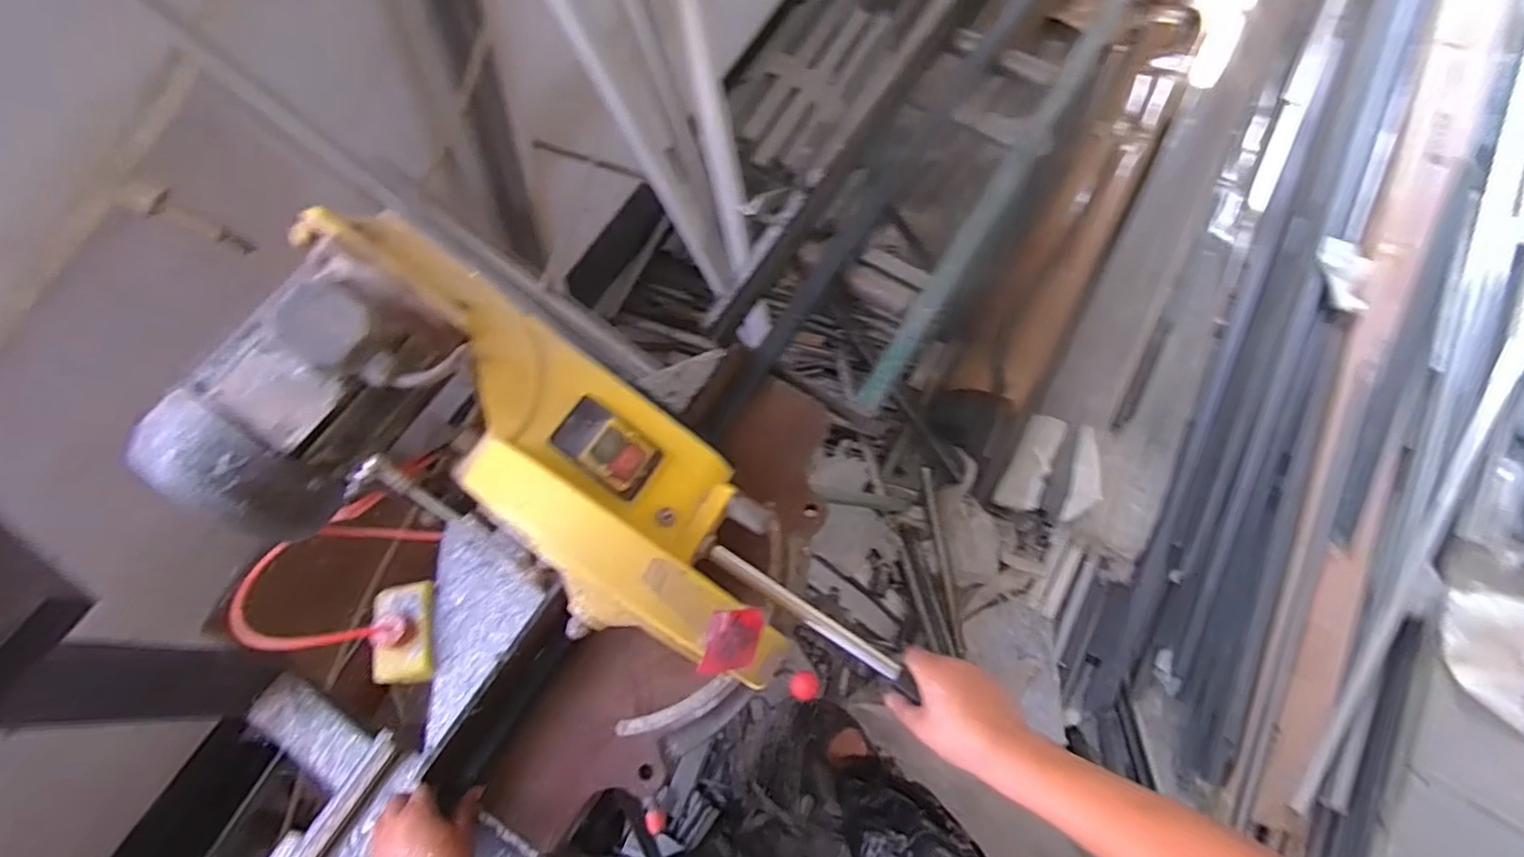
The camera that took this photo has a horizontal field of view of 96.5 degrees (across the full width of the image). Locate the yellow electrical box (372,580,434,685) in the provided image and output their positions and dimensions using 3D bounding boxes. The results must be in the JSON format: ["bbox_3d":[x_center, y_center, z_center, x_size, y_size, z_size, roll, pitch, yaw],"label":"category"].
[{"bbox_3d":[-0.397,0.225,0.751,0.058,0.032,0.106,-12,71,-2],"label":"yellow electrical box"}]

